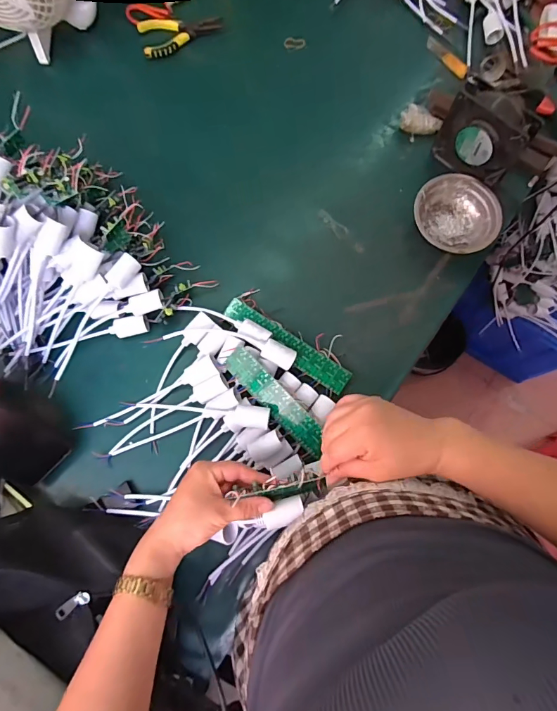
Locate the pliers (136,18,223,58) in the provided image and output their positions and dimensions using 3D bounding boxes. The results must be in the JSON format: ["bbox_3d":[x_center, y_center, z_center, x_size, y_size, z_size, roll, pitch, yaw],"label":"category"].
[{"bbox_3d":[-0.177,-0.590,0.729,0.147,0.020,0.078,-15,76,-4],"label":"pliers"}]

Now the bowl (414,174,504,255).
[{"bbox_3d":[0.275,-0.214,0.614,0.131,0.038,0.118,41,79,9],"label":"bowl"}]

